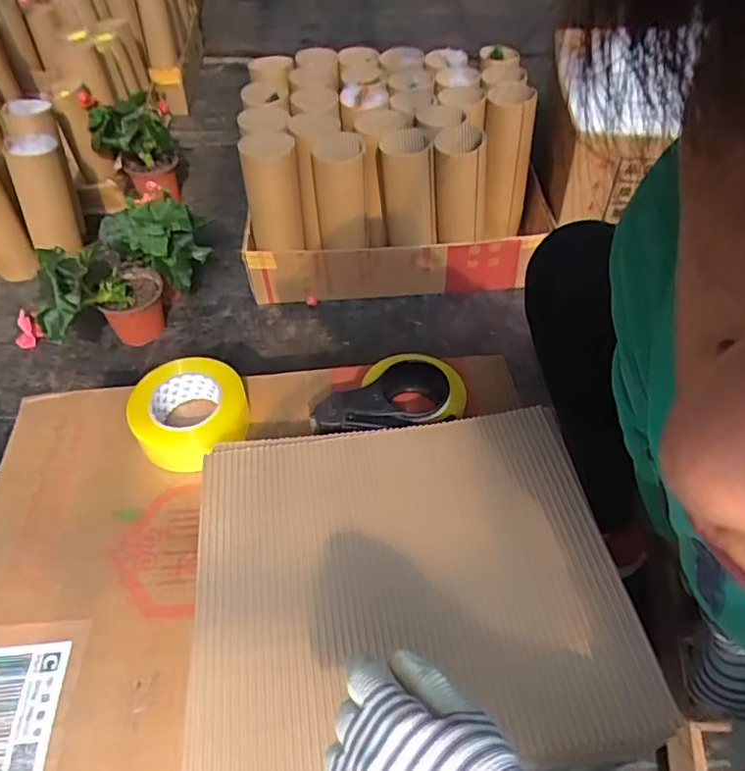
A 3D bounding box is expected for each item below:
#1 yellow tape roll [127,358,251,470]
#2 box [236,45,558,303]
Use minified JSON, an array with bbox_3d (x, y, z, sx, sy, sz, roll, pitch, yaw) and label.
[{"bbox_3d":[-0.209,0.031,0.703,0.121,0.065,0.115,0,48,0],"label":"yellow tape roll"},{"bbox_3d":[0.041,-0.456,1.300,0.600,0.342,0.478,-2,48,-1],"label":"box"}]

